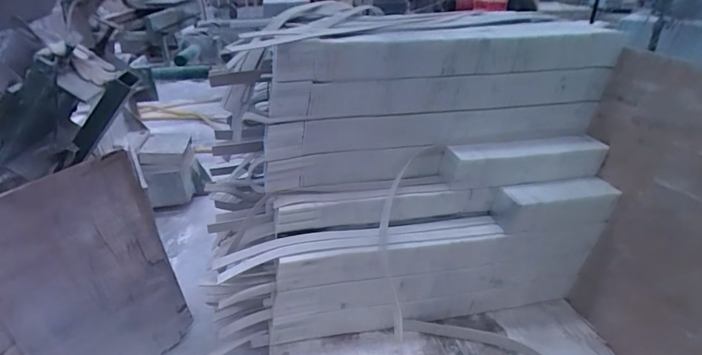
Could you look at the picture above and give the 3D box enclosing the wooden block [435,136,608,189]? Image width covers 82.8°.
[{"bbox_3d":[0.525,-0.049,1.226,0.487,0.123,0.109,-5,30,-8],"label":"wooden block"}]

